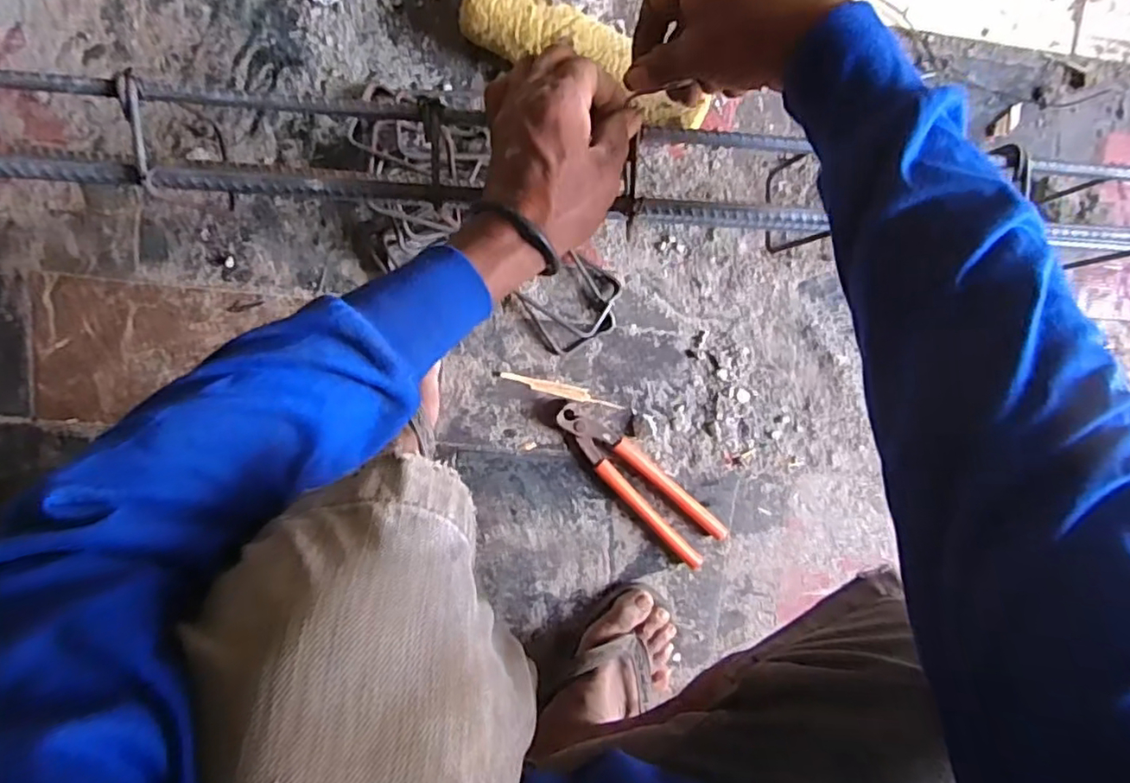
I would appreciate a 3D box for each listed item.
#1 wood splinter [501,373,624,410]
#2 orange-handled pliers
[{"bbox_3d":[-0.002,-0.001,0.642,0.125,0.004,0.014,13,95,-8],"label":"wood splinter"},{"bbox_3d":[0.075,0.096,0.655,0.221,0.020,0.053,43,91,-10],"label":"orange-handled pliers"}]

